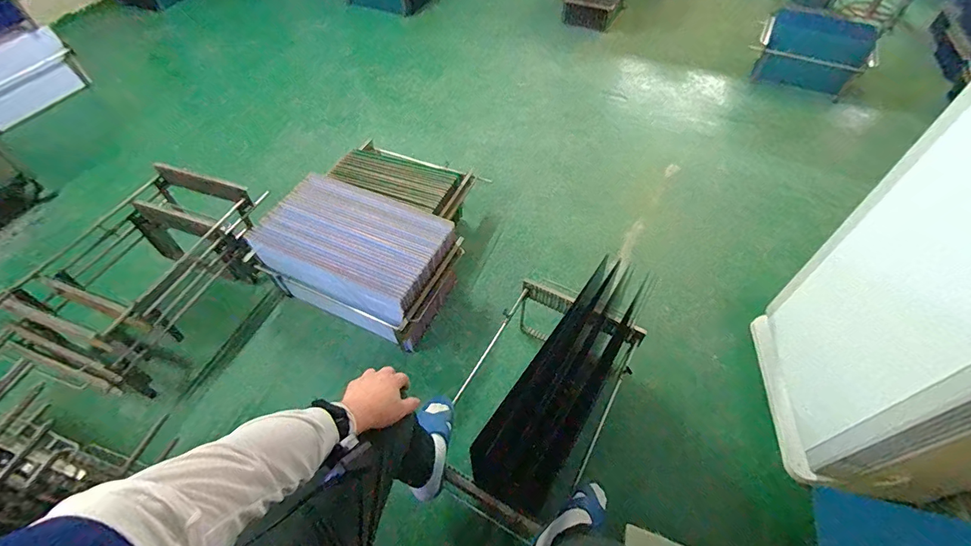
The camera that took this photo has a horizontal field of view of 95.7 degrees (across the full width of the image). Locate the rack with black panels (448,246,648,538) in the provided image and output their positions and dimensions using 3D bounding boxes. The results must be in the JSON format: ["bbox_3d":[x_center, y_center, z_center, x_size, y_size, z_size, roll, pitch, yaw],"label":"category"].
[{"bbox_3d":[0.137,0.296,1.274,0.448,0.536,0.644,25,56,18],"label":"rack with black panels"}]

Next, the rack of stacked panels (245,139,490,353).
[{"bbox_3d":[-0.393,-0.181,1.745,0.688,0.340,0.813,19,54,14],"label":"rack of stacked panels"}]

